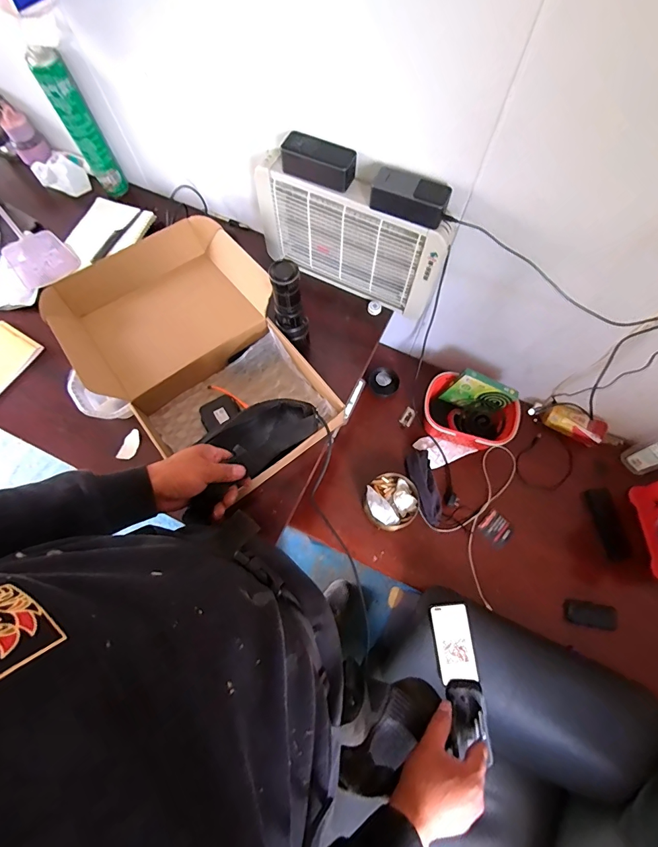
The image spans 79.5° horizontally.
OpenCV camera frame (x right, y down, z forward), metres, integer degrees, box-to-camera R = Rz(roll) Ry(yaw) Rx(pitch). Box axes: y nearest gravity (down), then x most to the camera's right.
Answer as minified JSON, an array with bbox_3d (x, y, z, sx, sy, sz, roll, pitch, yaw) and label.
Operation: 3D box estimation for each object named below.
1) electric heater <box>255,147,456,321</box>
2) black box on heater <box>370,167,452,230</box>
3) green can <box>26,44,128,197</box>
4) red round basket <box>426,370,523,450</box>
[{"bbox_3d":[0.039,-0.378,0.827,0.400,0.226,0.066,28,74,9],"label":"electric heater"},{"bbox_3d":[0.139,-0.390,0.681,0.131,0.051,0.056,21,74,7],"label":"black box on heater"},{"bbox_3d":[-0.555,-0.668,0.894,0.065,0.287,0.070,0,72,0],"label":"green can"},{"bbox_3d":[0.359,-0.014,1.043,0.228,0.107,0.147,28,74,9],"label":"red round basket"}]

